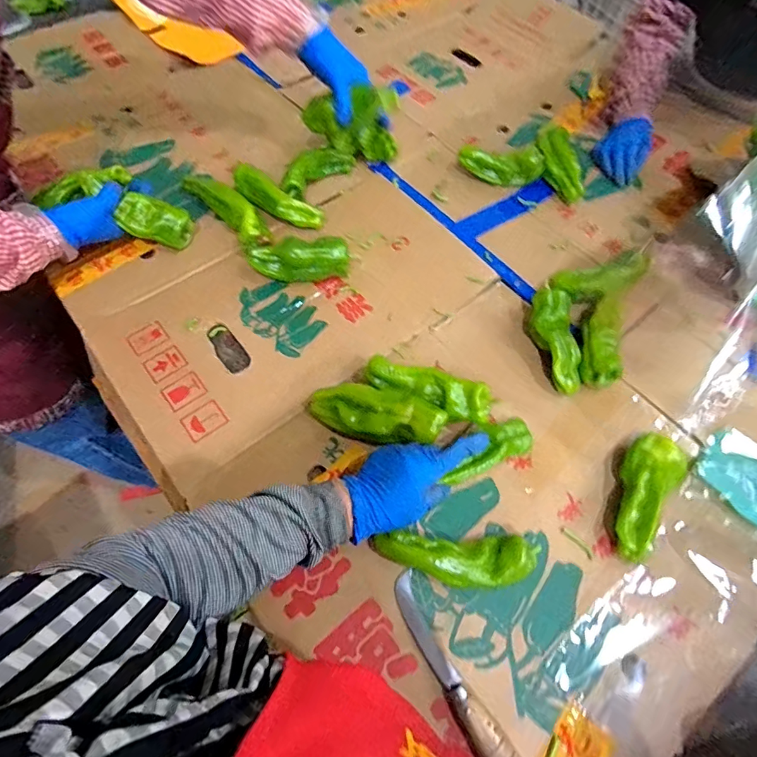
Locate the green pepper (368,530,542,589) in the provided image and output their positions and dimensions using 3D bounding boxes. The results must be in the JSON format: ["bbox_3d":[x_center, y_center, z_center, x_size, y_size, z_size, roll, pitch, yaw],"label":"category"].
[{"bbox_3d":[0.079,0.190,0.465,0.170,0.042,0.053,2,63,1],"label":"green pepper"}]

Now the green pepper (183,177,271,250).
[{"bbox_3d":[-0.239,-0.271,0.697,0.052,0.045,0.212,-36,69,-17],"label":"green pepper"}]

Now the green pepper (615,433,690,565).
[{"bbox_3d":[0.301,0.130,0.506,0.056,0.042,0.150,31,67,15],"label":"green pepper"}]

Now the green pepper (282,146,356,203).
[{"bbox_3d":[-0.106,-0.350,0.748,0.056,0.048,0.148,34,68,16],"label":"green pepper"}]

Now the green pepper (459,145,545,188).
[{"bbox_3d":[0.207,-0.355,0.748,0.142,0.057,0.048,9,63,5],"label":"green pepper"}]

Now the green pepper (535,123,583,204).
[{"bbox_3d":[0.299,-0.358,0.734,0.050,0.045,0.135,-15,84,-8],"label":"green pepper"}]

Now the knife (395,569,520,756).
[{"bbox_3d":[0.071,0.284,0.421,0.032,0.030,0.197,-26,66,-13],"label":"knife"}]

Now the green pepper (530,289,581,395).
[{"bbox_3d":[0.237,-0.049,0.594,0.056,0.057,0.135,0,63,0],"label":"green pepper"}]

